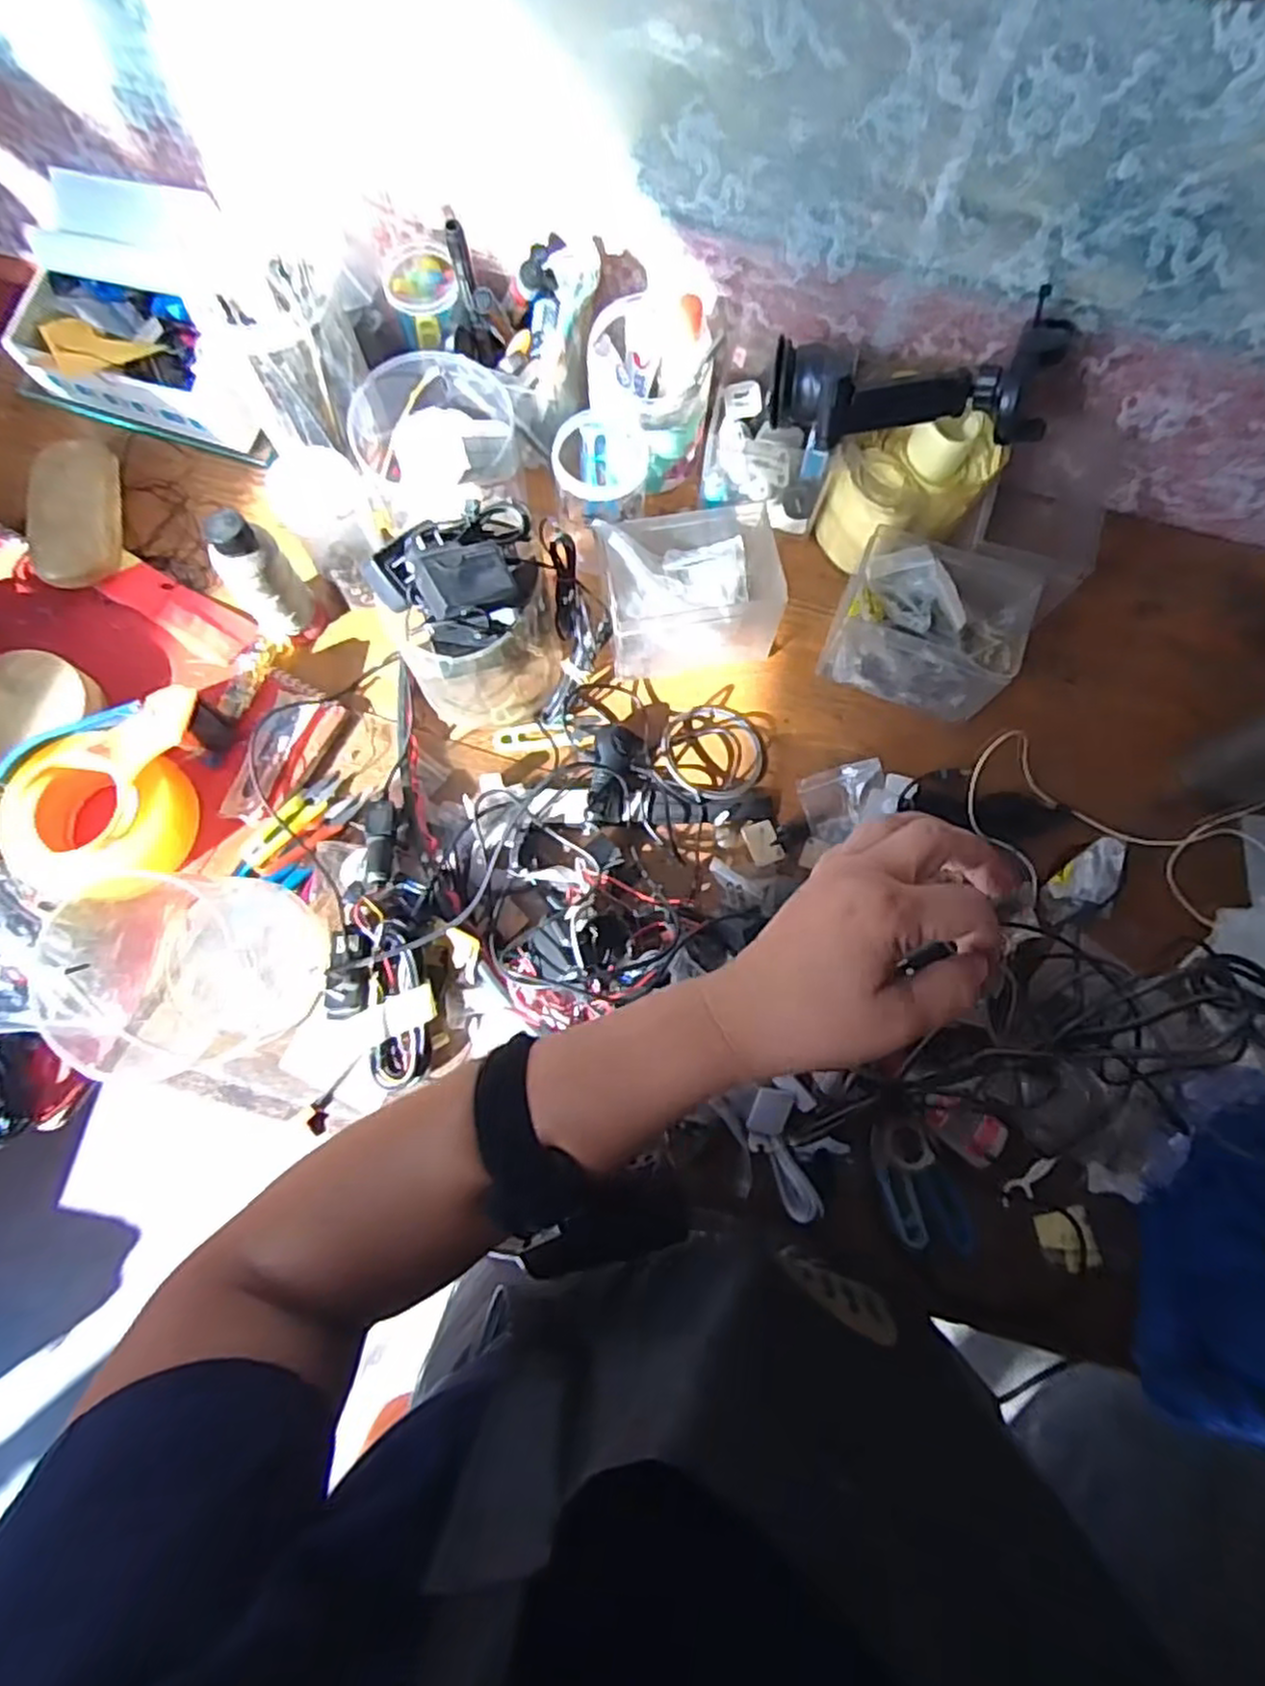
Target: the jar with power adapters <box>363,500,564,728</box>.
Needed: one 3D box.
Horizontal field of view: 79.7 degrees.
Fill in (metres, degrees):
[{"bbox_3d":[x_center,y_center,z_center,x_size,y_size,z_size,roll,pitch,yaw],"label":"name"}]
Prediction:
[{"bbox_3d":[-0.115,-0.173,0.568,0.127,0.152,0.110,-15,76,-6],"label":"jar with power adapters"}]

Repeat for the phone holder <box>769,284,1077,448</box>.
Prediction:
[{"bbox_3d":[0.214,-0.343,0.555,0.216,0.071,0.098,7,75,0],"label":"phone holder"}]

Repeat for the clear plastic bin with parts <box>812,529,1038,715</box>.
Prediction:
[{"bbox_3d":[0.236,-0.178,0.616,0.135,0.085,0.106,18,75,3],"label":"clear plastic bin with parts"}]

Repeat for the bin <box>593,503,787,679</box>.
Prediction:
[{"bbox_3d":[0.046,-0.209,0.621,0.144,0.088,0.108,-10,75,-4],"label":"bin"}]

